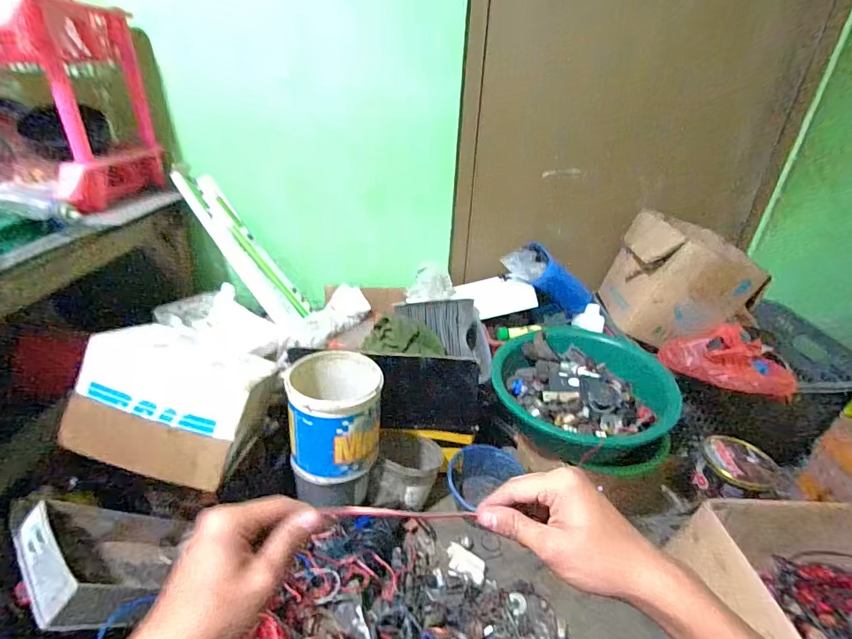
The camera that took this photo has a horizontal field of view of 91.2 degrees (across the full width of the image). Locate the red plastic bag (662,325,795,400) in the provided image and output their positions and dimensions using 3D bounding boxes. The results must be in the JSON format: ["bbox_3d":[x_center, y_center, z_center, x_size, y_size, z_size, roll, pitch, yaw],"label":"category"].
[{"bbox_3d":[0.618,0.080,0.855,0.230,0.085,0.159,16,31,24],"label":"red plastic bag"}]

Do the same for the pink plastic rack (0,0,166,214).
[{"bbox_3d":[-0.844,-0.423,0.820,0.436,0.332,0.333,2,28,0],"label":"pink plastic rack"}]

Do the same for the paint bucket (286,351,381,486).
[{"bbox_3d":[-0.182,0.187,0.855,0.179,0.180,0.201,-1,29,-6],"label":"paint bucket"}]

